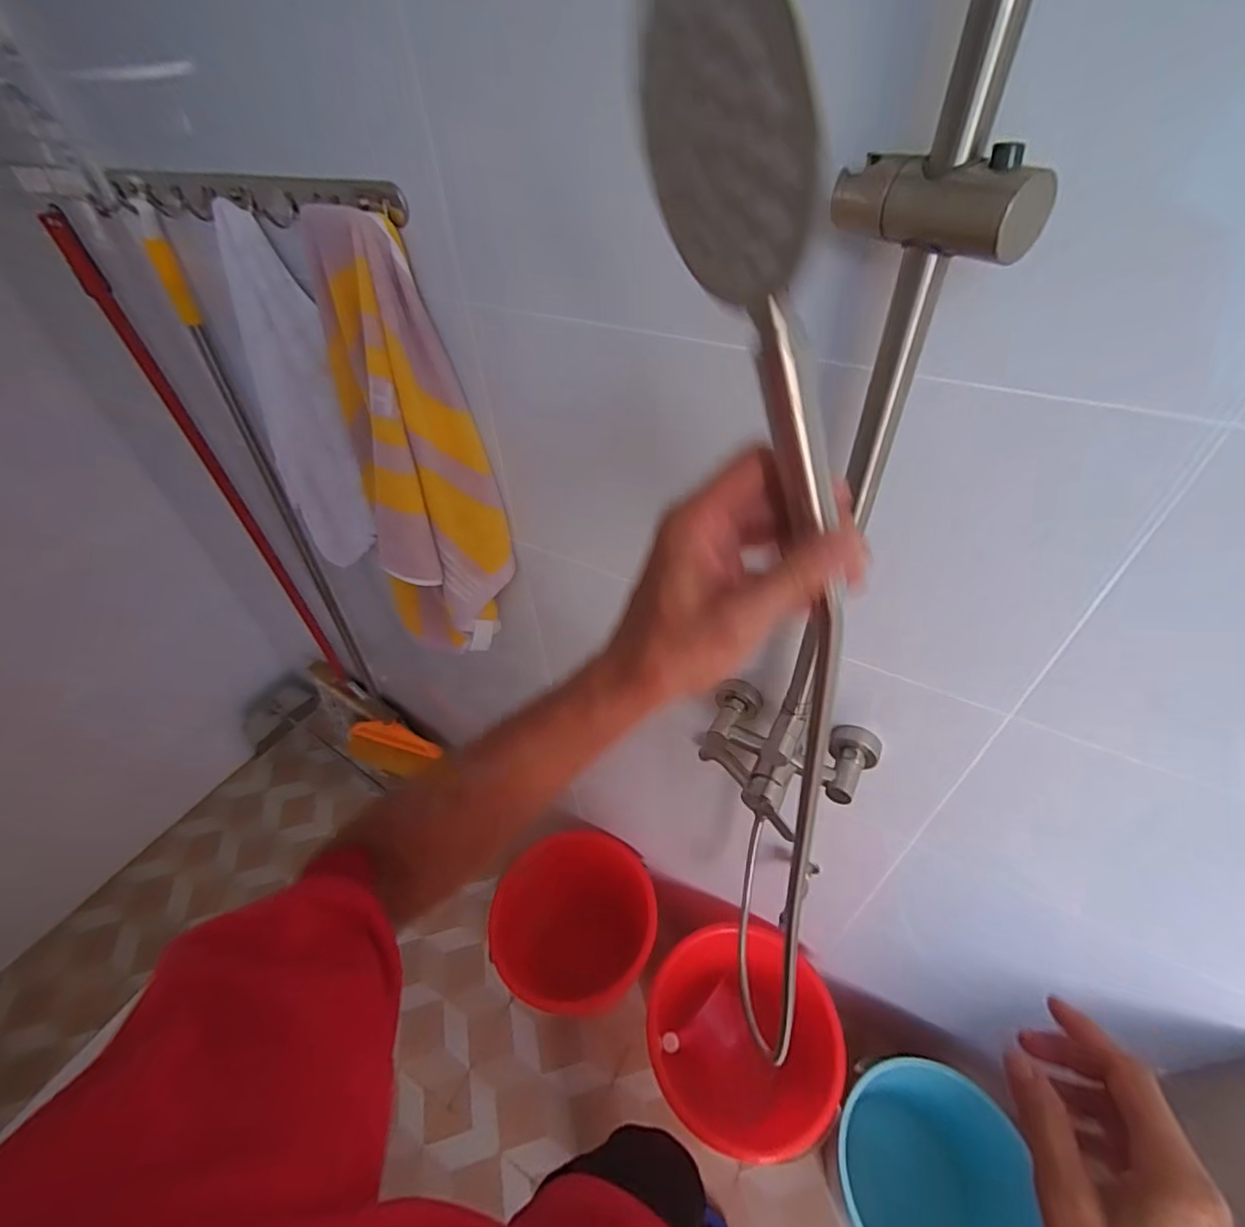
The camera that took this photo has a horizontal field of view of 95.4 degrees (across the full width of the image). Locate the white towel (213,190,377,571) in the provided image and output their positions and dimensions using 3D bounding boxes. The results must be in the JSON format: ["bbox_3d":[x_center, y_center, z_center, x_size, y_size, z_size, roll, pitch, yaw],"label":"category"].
[{"bbox_3d":[-0.408,-0.246,0.729,0.120,0.412,0.070,-27,50,-21],"label":"white towel"}]

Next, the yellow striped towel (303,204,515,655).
[{"bbox_3d":[-0.244,-0.156,0.695,0.167,0.520,0.123,-18,48,-14],"label":"yellow striped towel"}]

